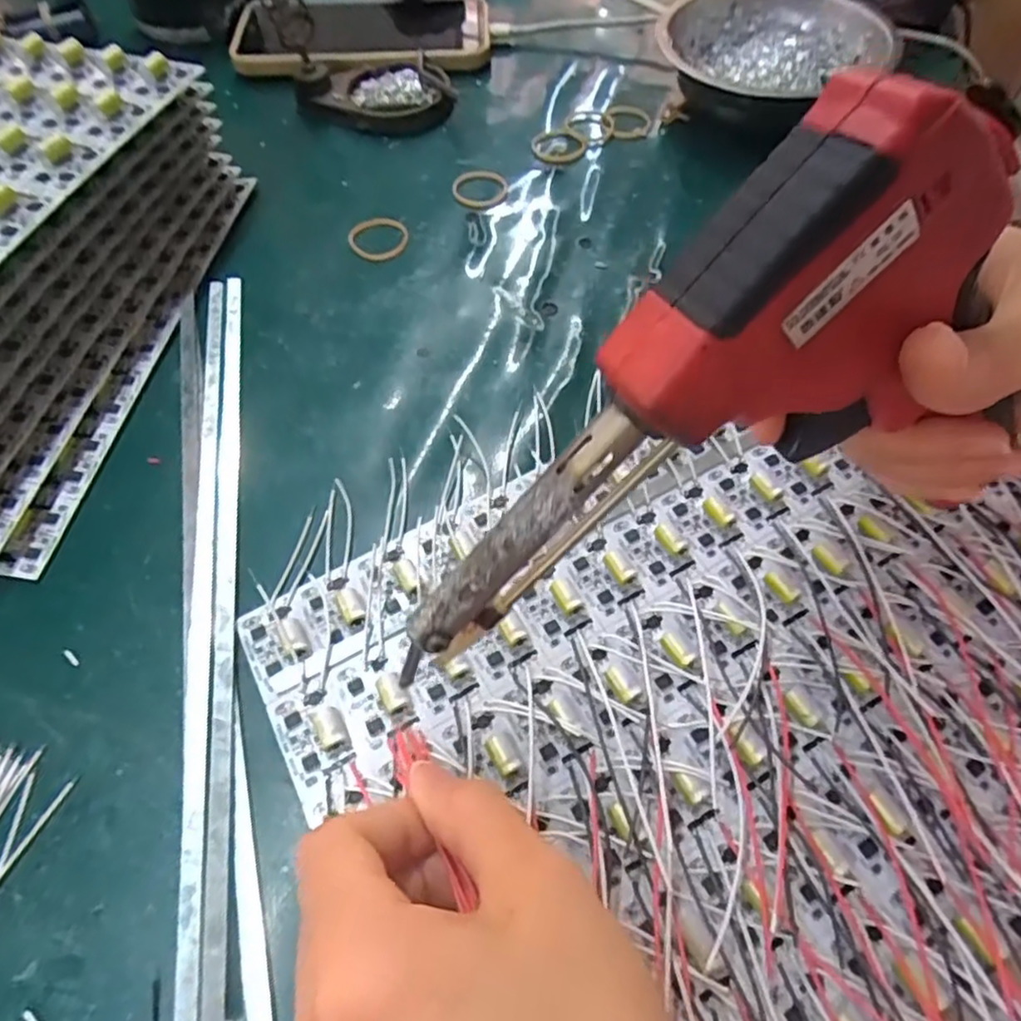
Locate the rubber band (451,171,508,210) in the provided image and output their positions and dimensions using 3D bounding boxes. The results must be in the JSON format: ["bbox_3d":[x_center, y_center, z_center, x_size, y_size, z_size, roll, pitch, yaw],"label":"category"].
[{"bbox_3d":[-0.017,-0.178,0.364,0.032,0.004,0.033,-1,59,1],"label":"rubber band"}]

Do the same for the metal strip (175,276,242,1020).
[{"bbox_3d":[-0.113,0.014,0.253,0.016,0.006,0.294,-11,59,-5],"label":"metal strip"}]

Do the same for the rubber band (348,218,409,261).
[{"bbox_3d":[-0.069,-0.144,0.347,0.031,0.004,0.034,-11,59,-5],"label":"rubber band"}]

